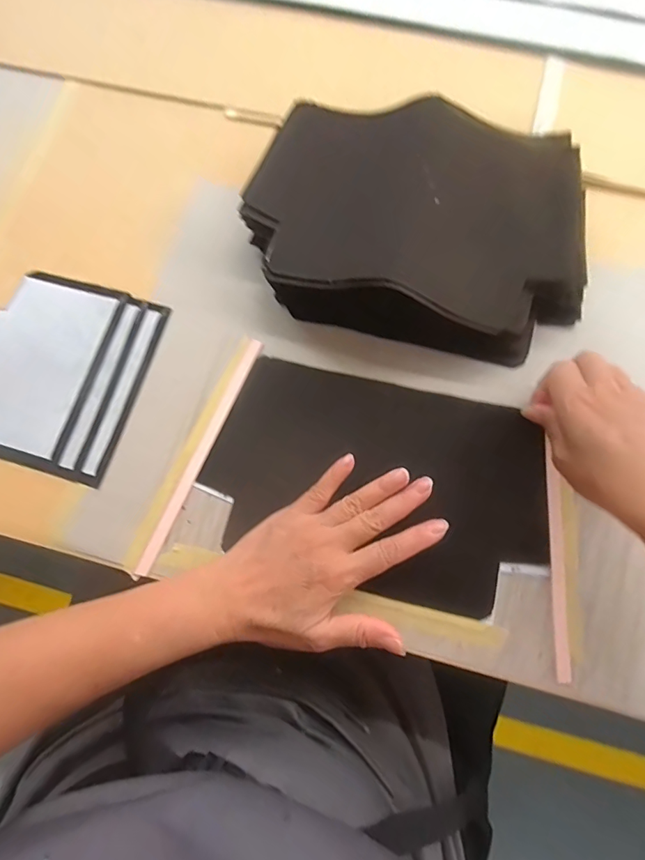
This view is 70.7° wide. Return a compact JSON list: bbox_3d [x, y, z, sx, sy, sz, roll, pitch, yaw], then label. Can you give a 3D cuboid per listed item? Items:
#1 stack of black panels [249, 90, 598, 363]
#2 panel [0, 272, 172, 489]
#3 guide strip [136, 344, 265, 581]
[{"bbox_3d":[0.083,-0.181,0.393,0.293,0.077,0.193,14,78,4],"label":"stack of black panels"},{"bbox_3d":[-0.245,-0.055,0.407,0.171,0.008,0.171,16,78,4],"label":"panel"},{"bbox_3d":[-0.101,0.018,0.384,0.012,0.011,0.213,23,79,6],"label":"guide strip"}]

